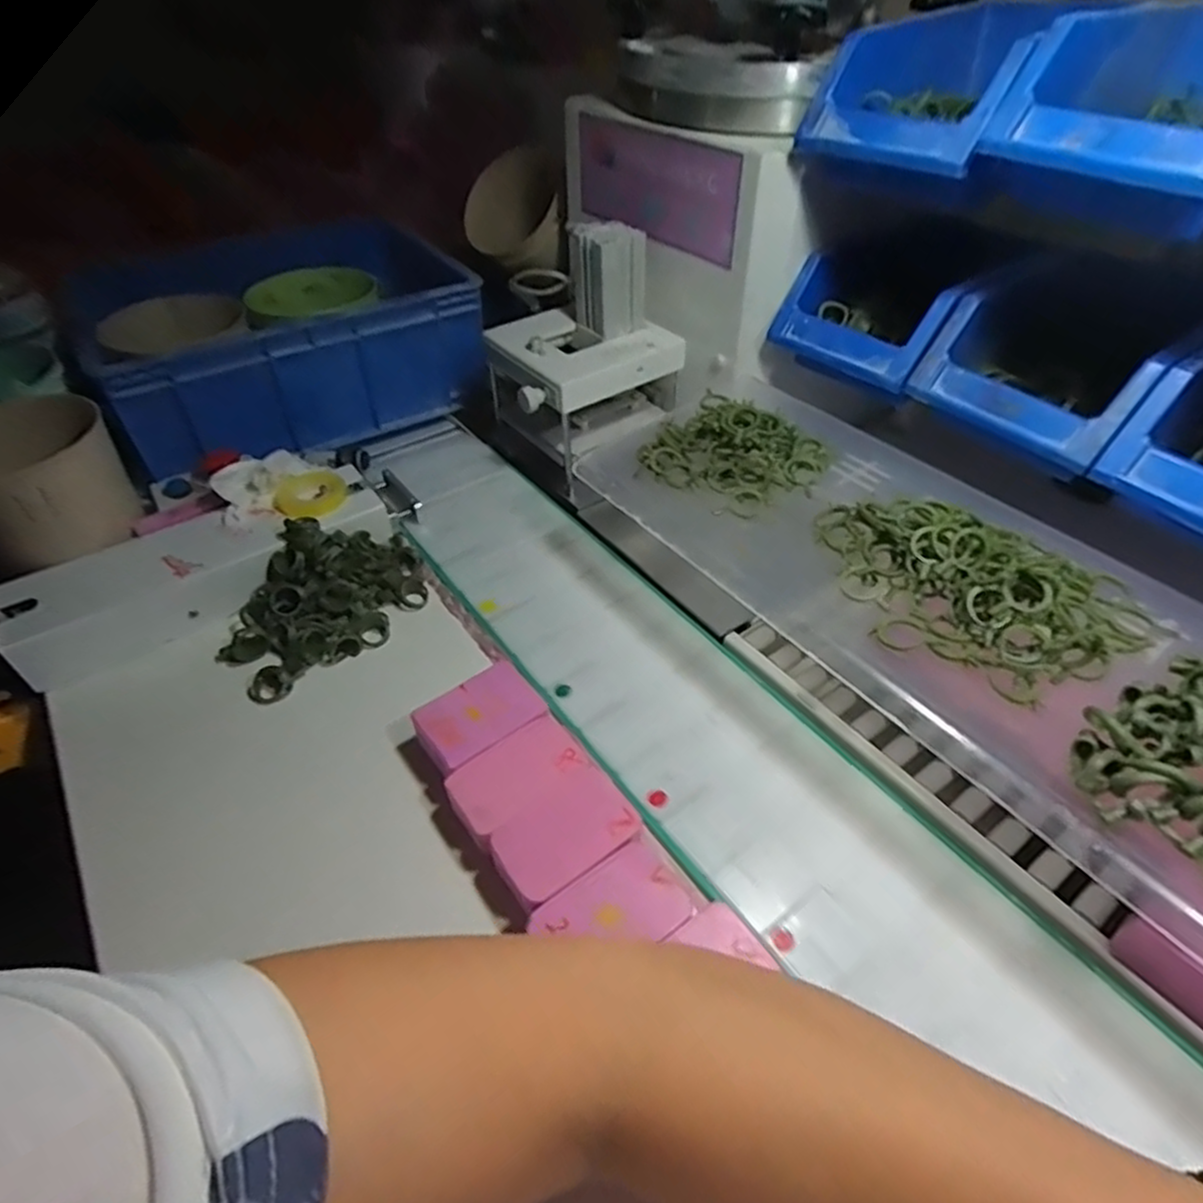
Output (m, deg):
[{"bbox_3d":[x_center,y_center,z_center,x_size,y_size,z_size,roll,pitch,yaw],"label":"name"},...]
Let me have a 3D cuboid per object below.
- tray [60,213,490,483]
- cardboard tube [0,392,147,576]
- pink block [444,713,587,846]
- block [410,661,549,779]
[{"bbox_3d":[-0.292,-0.242,0.656,0.325,0.135,0.171,-30,51,-26],"label":"tray"},{"bbox_3d":[-0.397,-0.081,0.491,0.113,0.084,0.102,-19,47,-18],"label":"cardboard tube"},{"bbox_3d":[-0.047,0.101,0.394,0.074,0.024,0.042,-34,53,-29],"label":"pink block"},{"bbox_3d":[-0.072,0.073,0.418,0.070,0.029,0.047,-31,52,-27],"label":"block"}]

